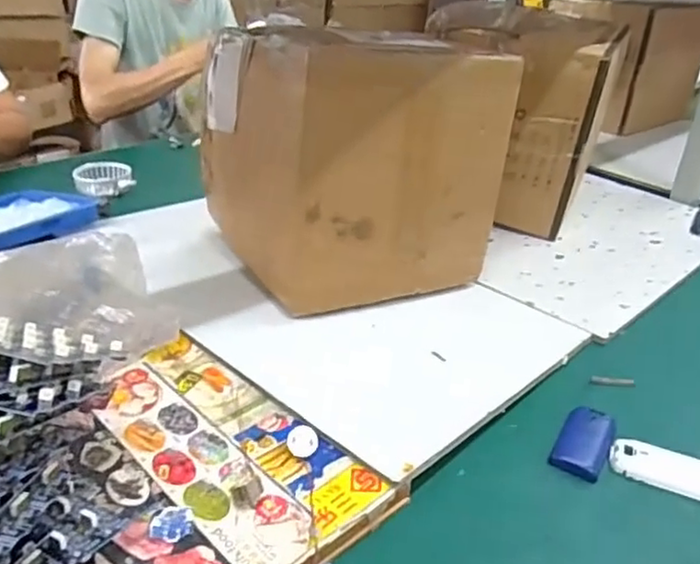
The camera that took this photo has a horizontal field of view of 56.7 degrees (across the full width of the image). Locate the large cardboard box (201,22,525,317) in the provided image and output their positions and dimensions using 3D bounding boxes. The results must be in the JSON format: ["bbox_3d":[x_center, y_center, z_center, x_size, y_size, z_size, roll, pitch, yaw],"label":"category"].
[{"bbox_3d":[-0.001,-0.148,0.797,0.284,0.287,0.248,-13,32,-27],"label":"large cardboard box"}]

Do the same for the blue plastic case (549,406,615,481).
[{"bbox_3d":[0.220,0.147,0.606,0.045,0.013,0.090,19,32,26],"label":"blue plastic case"}]

